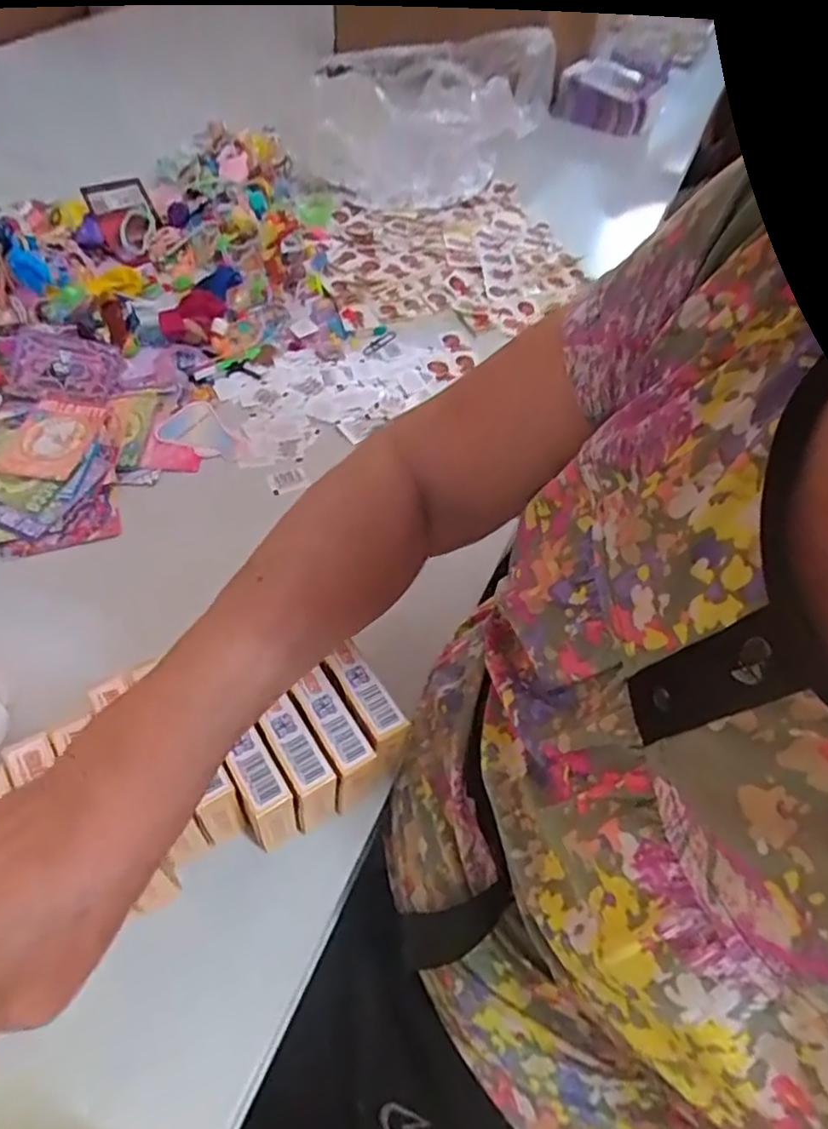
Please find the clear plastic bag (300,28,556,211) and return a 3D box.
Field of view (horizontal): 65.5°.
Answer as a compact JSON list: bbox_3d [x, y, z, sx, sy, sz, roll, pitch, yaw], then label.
[{"bbox_3d":[0.012,-0.587,0.856,0.307,0.106,0.272,-4,53,-8],"label":"clear plastic bag"}]

